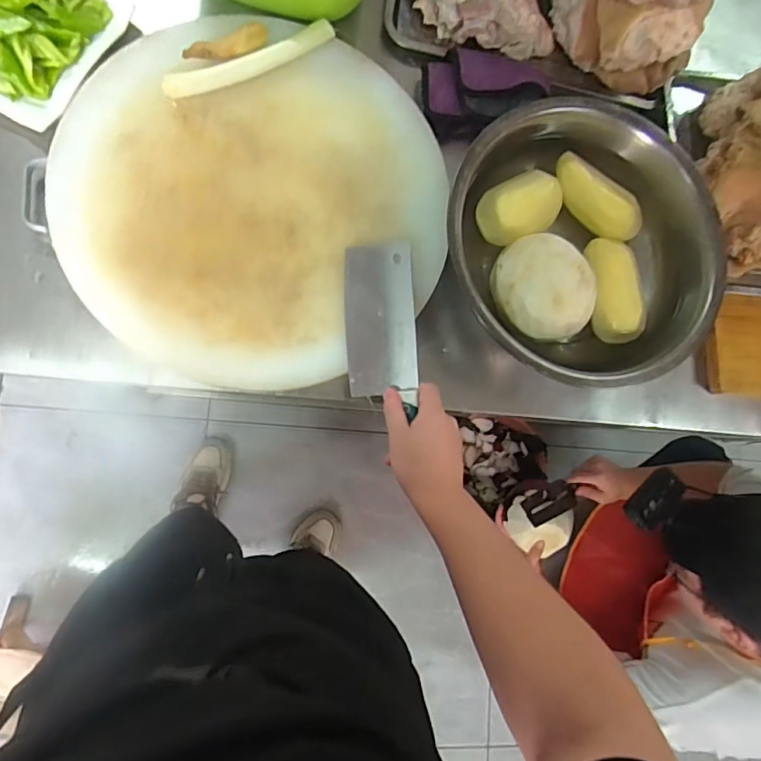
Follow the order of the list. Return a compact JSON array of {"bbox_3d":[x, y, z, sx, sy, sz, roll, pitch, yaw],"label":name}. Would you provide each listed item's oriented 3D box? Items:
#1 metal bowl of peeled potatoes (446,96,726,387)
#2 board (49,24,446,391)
[{"bbox_3d":[0.252,-0.164,0.649,0.339,0.122,0.329,1,82,-10],"label":"metal bowl of peeled potatoes"},{"bbox_3d":[-0.142,-0.213,0.618,0.434,0.029,0.426,1,82,-10],"label":"board"}]

